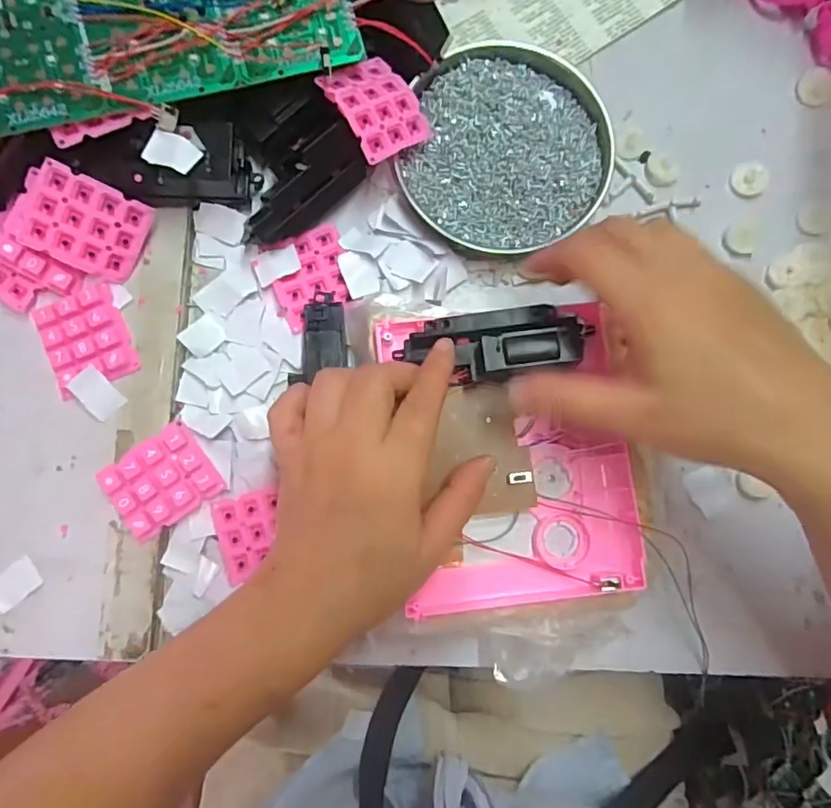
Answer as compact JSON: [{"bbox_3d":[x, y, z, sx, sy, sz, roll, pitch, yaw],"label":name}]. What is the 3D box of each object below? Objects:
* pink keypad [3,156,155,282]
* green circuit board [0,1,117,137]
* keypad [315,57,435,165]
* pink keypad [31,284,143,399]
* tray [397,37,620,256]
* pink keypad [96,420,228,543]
[{"bbox_3d":[-0.196,-0.108,0.325,0.067,0.016,0.050,23,100,-29],"label":"pink keypad"},{"bbox_3d":[-0.210,-0.183,0.296,0.074,0.006,0.067,-15,91,-7],"label":"green circuit board"},{"bbox_3d":[-0.022,-0.178,0.329,0.053,0.009,0.055,-38,99,-26],"label":"keypad"},{"bbox_3d":[-0.200,-0.040,0.331,0.048,0.010,0.059,-23,86,-3],"label":"pink keypad"},{"bbox_3d":[0.059,-0.161,0.355,0.125,0.023,0.133,0,85,-2],"label":"tray"},{"bbox_3d":[-0.150,0.046,0.326,0.058,0.013,0.049,-36,87,-4],"label":"pink keypad"}]

